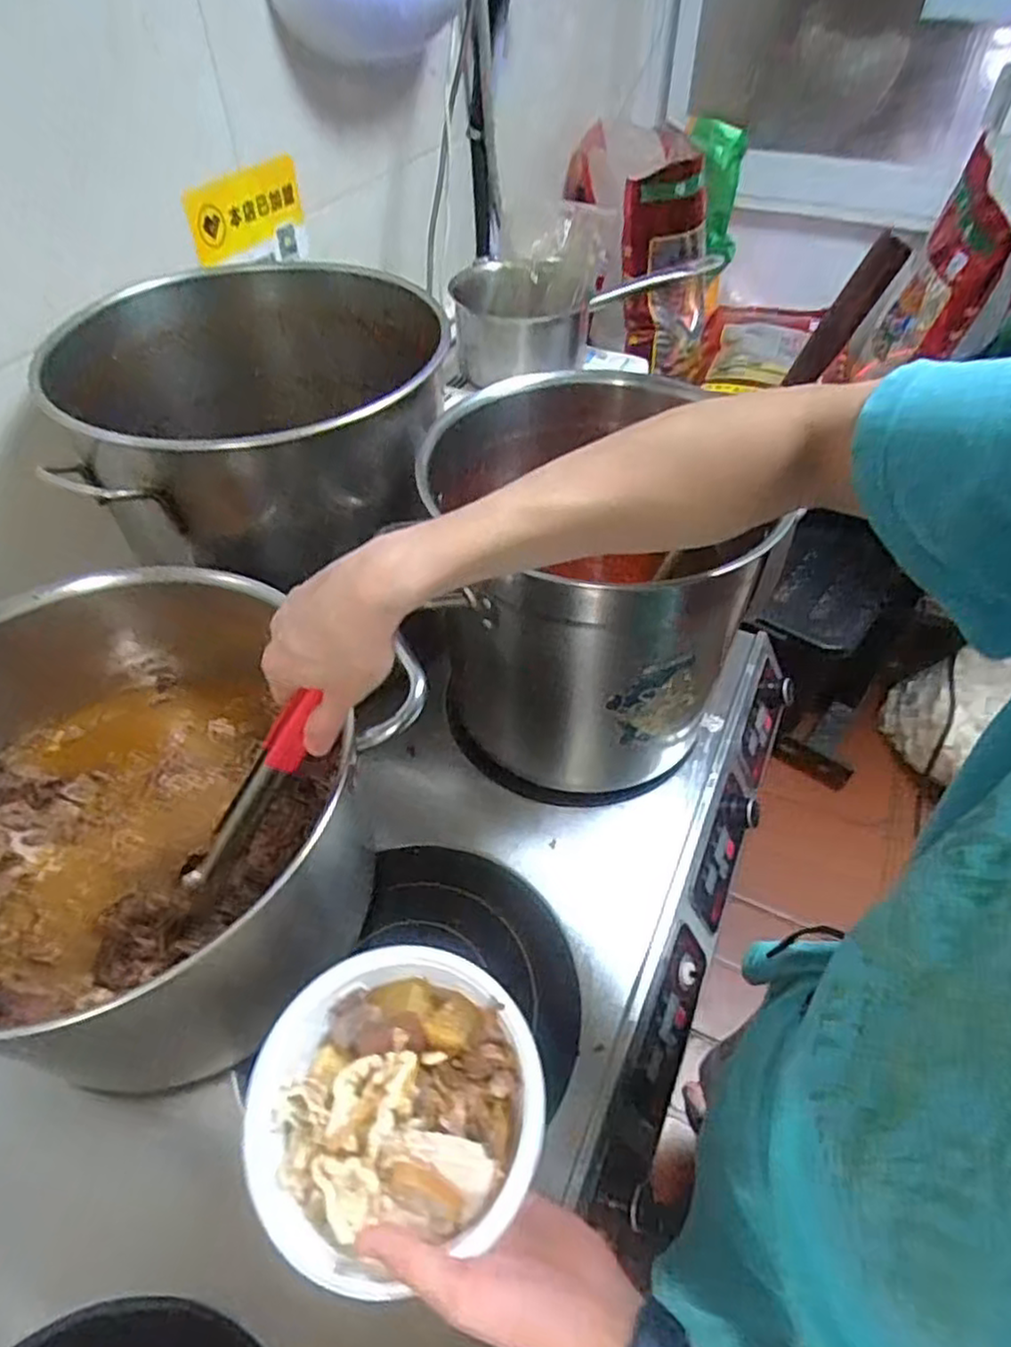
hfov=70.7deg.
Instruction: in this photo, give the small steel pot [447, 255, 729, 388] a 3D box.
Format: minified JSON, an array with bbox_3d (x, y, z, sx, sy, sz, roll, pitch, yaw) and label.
[{"bbox_3d":[0.110,-0.550,1.087,0.372,0.128,0.236,-4,50,-3],"label":"small steel pot"}]

